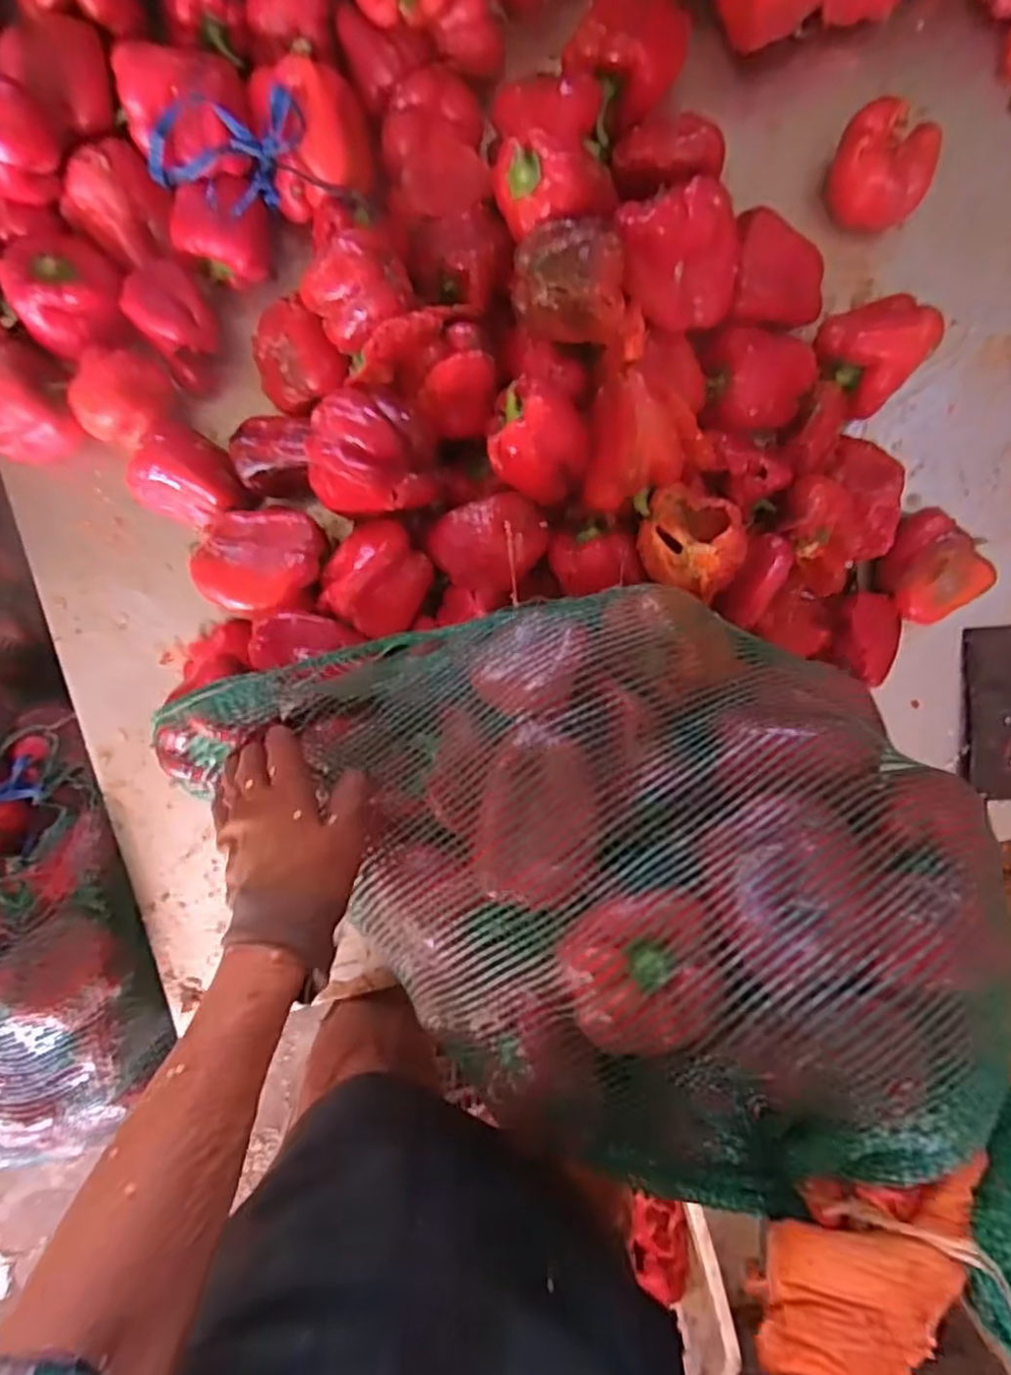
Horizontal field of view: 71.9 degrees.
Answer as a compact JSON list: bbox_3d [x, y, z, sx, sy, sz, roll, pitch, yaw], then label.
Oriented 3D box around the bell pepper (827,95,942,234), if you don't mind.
[{"bbox_3d":[0.329,-0.454,0.612,0.078,0.058,0.081,0,97,0],"label":"bell pepper"}]

